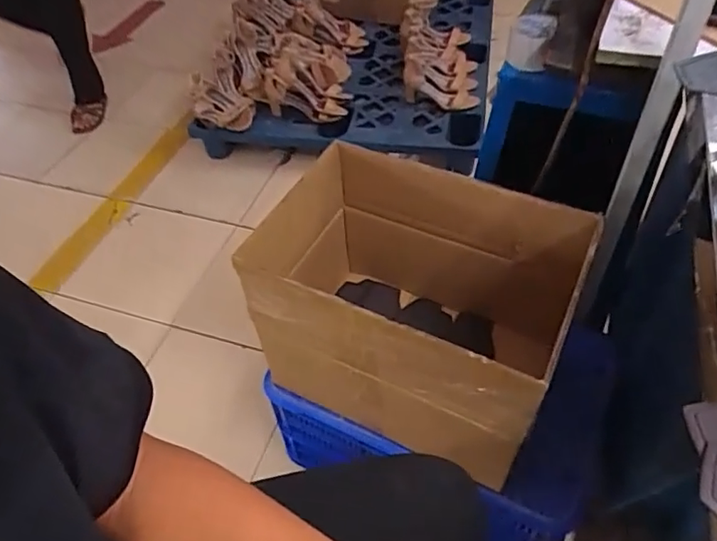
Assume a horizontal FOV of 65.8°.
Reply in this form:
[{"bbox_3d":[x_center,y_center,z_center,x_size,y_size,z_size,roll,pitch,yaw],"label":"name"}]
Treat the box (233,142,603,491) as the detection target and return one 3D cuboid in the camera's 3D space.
[{"bbox_3d":[0.074,0.056,0.925,0.489,0.330,0.326,20,54,20],"label":"box"}]

